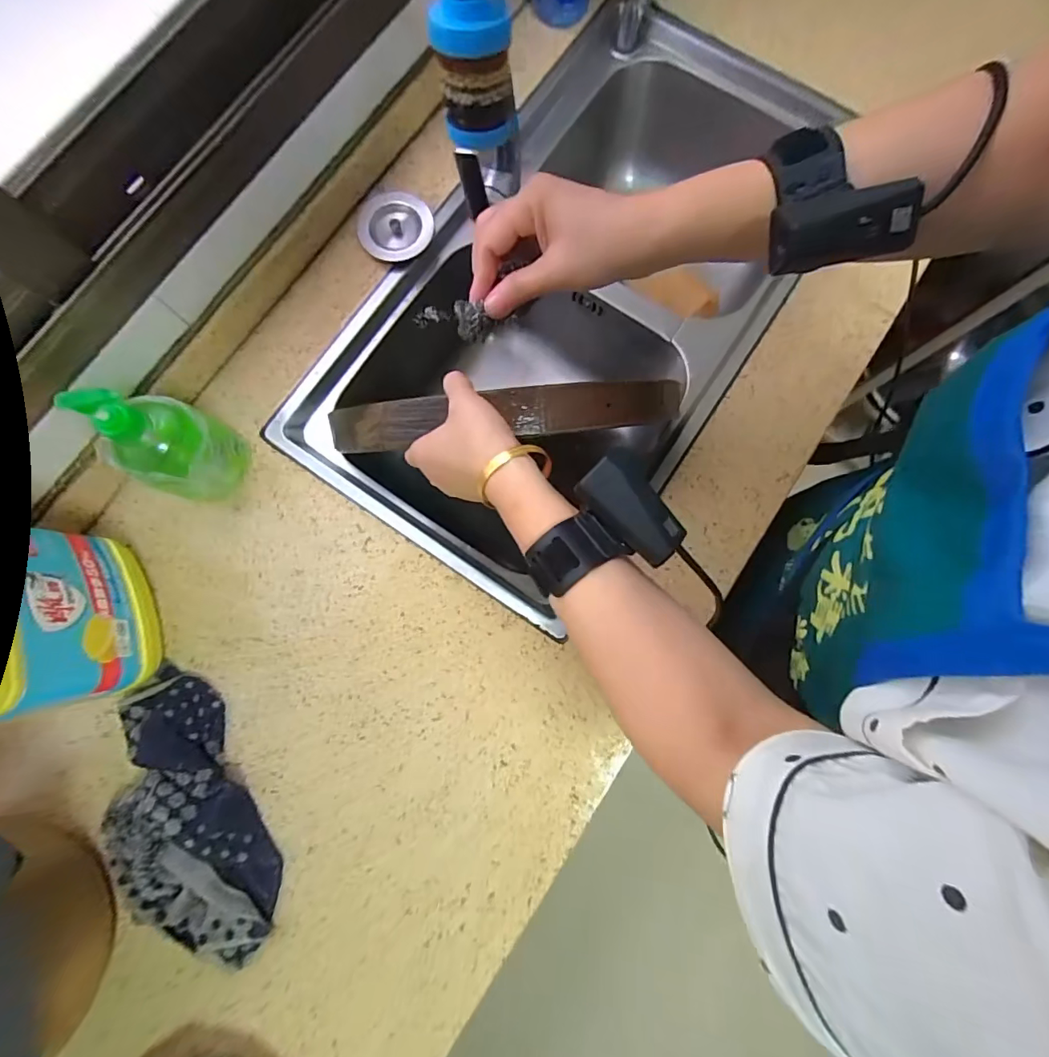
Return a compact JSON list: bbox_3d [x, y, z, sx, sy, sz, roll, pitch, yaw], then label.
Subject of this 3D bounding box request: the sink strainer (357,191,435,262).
[{"bbox_3d":[-0.150,-0.350,0.564,0.086,0.016,0.083,0,80,0],"label":"sink strainer"}]

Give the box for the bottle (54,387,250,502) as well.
[{"bbox_3d":[-0.320,-0.077,0.438,0.067,0.166,0.080,16,80,3],"label":"bottle"}]

